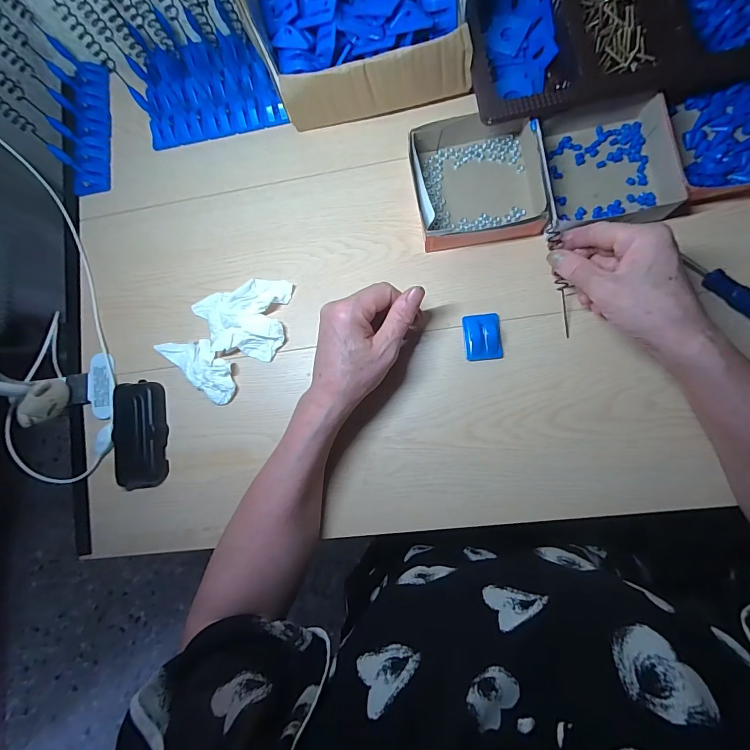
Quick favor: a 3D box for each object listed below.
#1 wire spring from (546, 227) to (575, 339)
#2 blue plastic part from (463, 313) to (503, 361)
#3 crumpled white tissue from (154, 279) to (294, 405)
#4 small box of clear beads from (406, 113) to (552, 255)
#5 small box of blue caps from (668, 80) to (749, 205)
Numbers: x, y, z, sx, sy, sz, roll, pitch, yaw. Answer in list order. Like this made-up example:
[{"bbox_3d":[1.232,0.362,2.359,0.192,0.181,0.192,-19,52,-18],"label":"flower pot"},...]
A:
[{"bbox_3d":[0.177,-0.088,0.366,0.012,0.010,0.104,-11,98,7],"label":"wire spring"},{"bbox_3d":[0.107,-0.037,0.378,0.036,0.013,0.045,-5,84,8],"label":"blue plastic part"},{"bbox_3d":[-0.151,-0.049,0.413,0.144,0.024,0.097,-44,80,2],"label":"crumpled white tissue"},{"bbox_3d":[0.105,-0.202,0.392,0.131,0.037,0.136,-6,83,7],"label":"small box of clear beads"},{"bbox_3d":[0.340,-0.225,0.358,0.115,0.037,0.116,-9,83,7],"label":"small box of blue caps"}]

